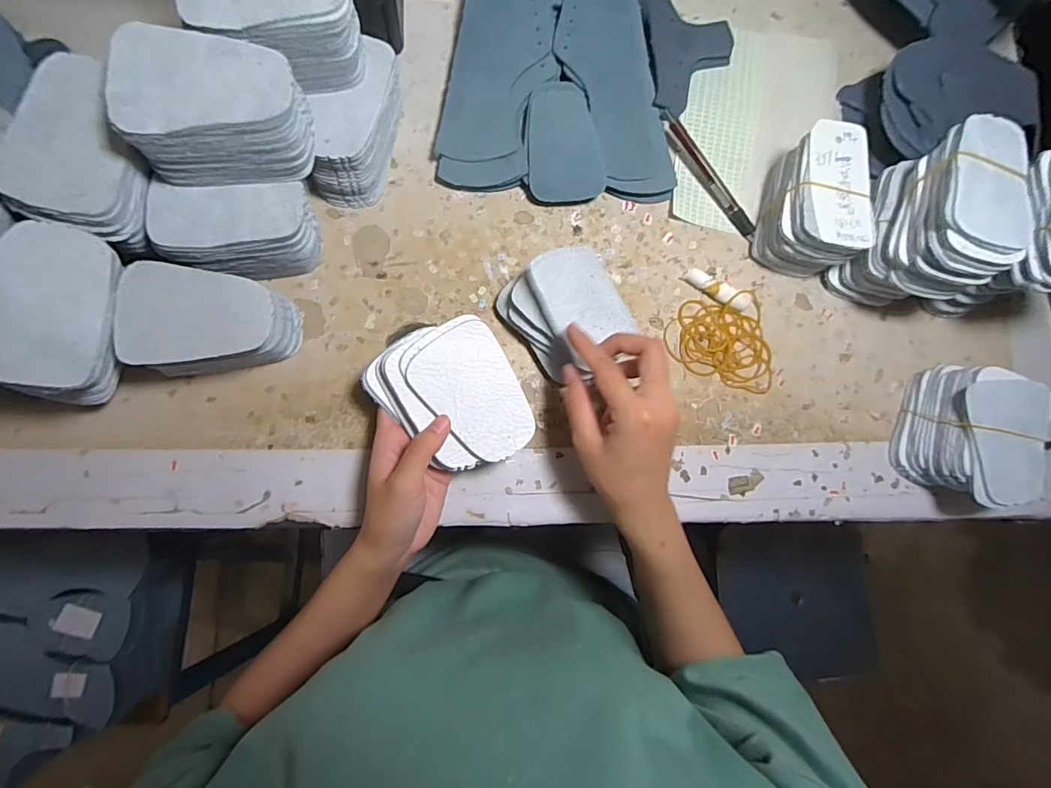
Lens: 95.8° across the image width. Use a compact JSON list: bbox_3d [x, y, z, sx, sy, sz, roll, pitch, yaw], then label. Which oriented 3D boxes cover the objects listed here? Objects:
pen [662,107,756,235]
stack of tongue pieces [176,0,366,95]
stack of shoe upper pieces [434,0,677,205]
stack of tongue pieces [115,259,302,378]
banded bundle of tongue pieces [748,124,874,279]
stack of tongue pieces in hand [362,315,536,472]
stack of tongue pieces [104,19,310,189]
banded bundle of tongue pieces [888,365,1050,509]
[{"bbox_3d":[0.160,-0.195,0.417,0.010,0.013,0.130,-37,90,-9],"label":"pen"},{"bbox_3d":[-0.158,-0.243,0.304,0.099,0.053,0.069,-4,85,-7],"label":"stack of tongue pieces"},{"bbox_3d":[0.024,-0.290,0.398,0.192,0.032,0.246,-3,87,-9],"label":"stack of shoe upper pieces"},{"bbox_3d":[-0.217,-0.046,0.333,0.091,0.059,0.067,9,84,-6],"label":"stack of tongue pieces"},{"bbox_3d":[0.244,-0.161,0.403,0.068,0.066,0.103,12,83,-6],"label":"banded bundle of tongue pieces"},{"bbox_3d":[-0.050,0.004,0.333,0.091,0.018,0.103,-30,92,-9],"label":"stack of tongue pieces in hand"},{"bbox_3d":[-0.187,-0.174,0.293,0.099,0.056,0.066,-1,85,-7],"label":"stack of tongue pieces"},{"bbox_3d":[0.376,0.037,0.400,0.083,0.067,0.102,24,82,-4],"label":"banded bundle of tongue pieces"}]

